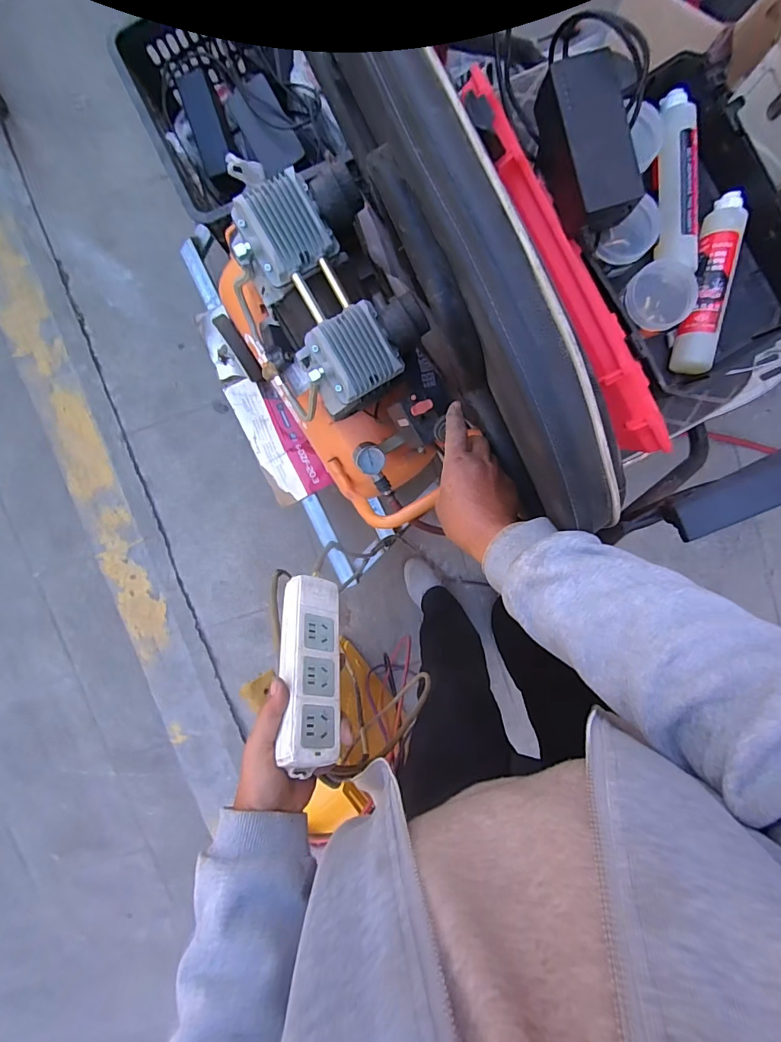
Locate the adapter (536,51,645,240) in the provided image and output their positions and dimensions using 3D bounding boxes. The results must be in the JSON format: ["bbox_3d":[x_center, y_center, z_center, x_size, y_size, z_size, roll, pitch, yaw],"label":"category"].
[{"bbox_3d":[0.223,-0.414,0.490,0.077,0.050,0.169,-15,96,2],"label":"adapter"}]

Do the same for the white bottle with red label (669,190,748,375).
[{"bbox_3d":[0.417,-0.311,0.568,0.045,0.039,0.229,12,96,-1],"label":"white bottle with red label"}]

